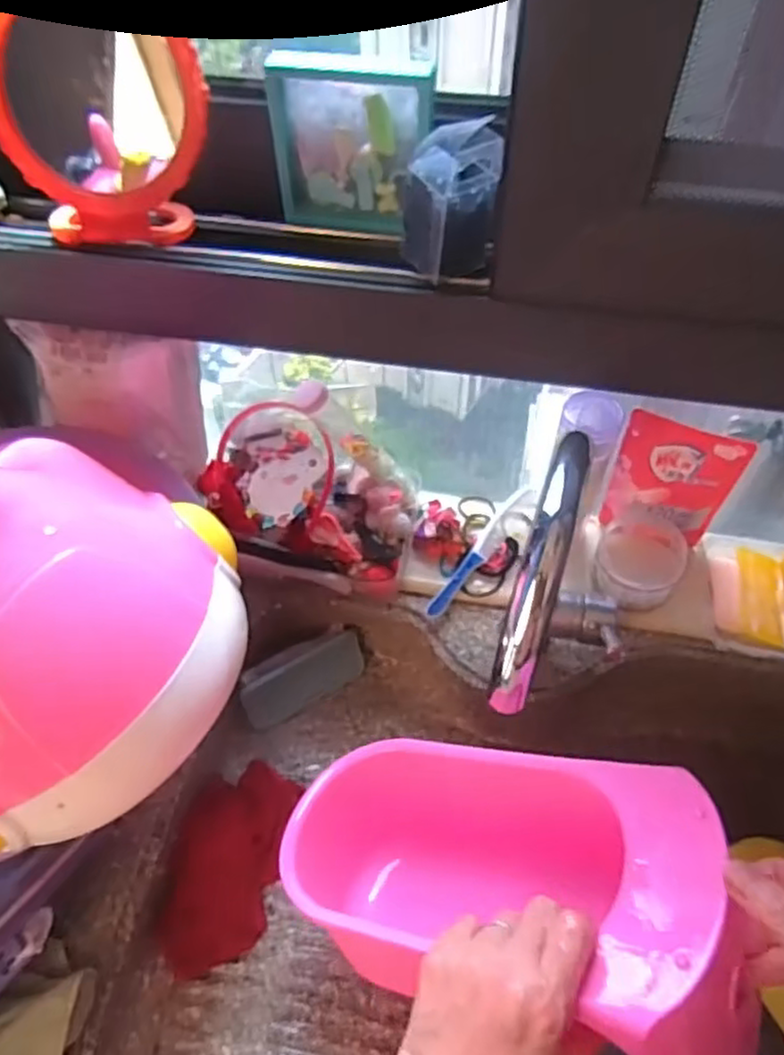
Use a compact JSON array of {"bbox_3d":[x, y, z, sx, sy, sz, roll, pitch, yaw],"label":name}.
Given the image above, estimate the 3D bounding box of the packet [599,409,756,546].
[{"bbox_3d":[0.274,-0.042,0.701,0.111,0.144,0.029,22,57,16],"label":"packet"}]

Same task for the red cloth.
[{"bbox_3d":[-0.148,0.303,0.643,0.087,0.028,0.175,9,55,6],"label":"red cloth"}]

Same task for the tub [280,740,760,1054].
[{"bbox_3d":[0.076,0.237,0.471,0.300,0.115,0.161,2,39,35],"label":"tub"}]

